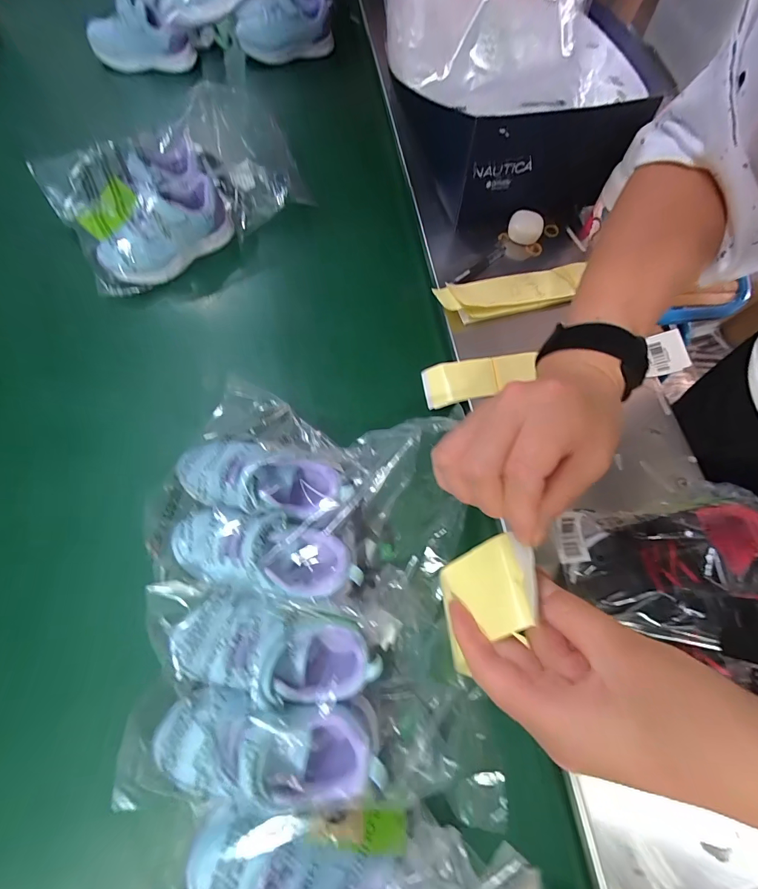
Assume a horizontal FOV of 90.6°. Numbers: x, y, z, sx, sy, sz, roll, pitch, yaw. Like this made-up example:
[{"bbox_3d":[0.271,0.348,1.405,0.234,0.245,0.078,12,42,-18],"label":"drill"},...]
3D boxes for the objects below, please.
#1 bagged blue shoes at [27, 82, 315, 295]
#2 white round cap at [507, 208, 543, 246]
[{"bbox_3d":[-0.284,-0.363,0.539,0.316,0.103,0.215,-30,75,-15],"label":"bagged blue shoes"},{"bbox_3d":[0.210,-0.312,0.538,0.046,0.044,0.016,18,26,5],"label":"white round cap"}]

